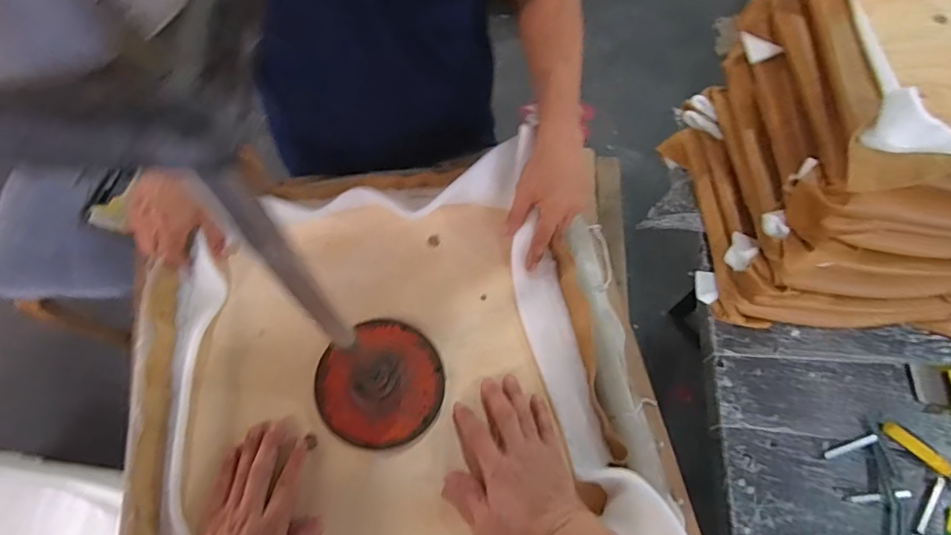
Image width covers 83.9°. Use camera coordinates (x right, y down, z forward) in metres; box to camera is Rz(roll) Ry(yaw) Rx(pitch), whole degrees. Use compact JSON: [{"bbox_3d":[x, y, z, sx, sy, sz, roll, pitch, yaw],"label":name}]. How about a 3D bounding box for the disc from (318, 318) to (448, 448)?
[{"bbox_3d":[-0.104,0.126,0.581,0.136,0.062,0.129,0,68,-1],"label":"disc"}]

